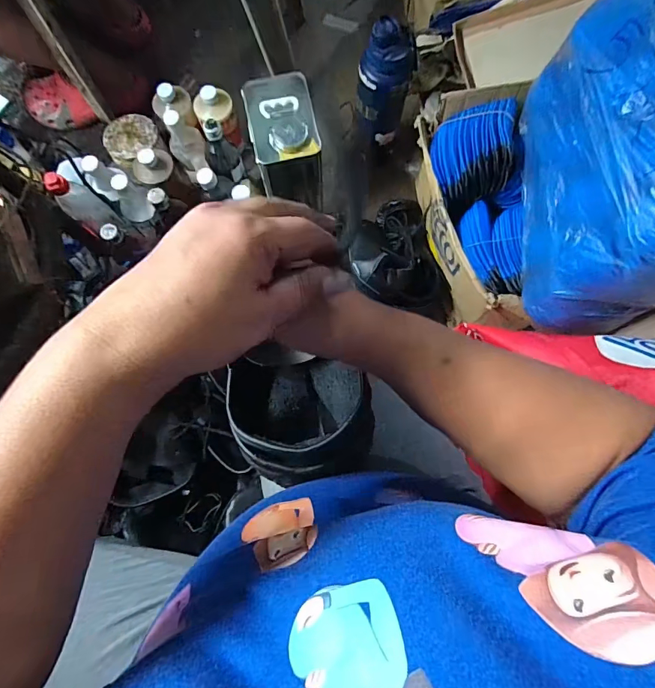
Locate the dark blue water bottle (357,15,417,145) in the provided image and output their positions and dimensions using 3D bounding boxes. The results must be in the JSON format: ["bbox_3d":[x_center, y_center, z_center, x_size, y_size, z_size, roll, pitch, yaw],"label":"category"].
[{"bbox_3d":[0.097,-0.441,0.745,0.085,0.257,0.069,14,81,4],"label":"dark blue water bottle"}]

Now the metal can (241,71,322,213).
[{"bbox_3d":[-0.078,-0.356,0.782,0.116,0.206,0.151,-12,80,-1],"label":"metal can"}]

